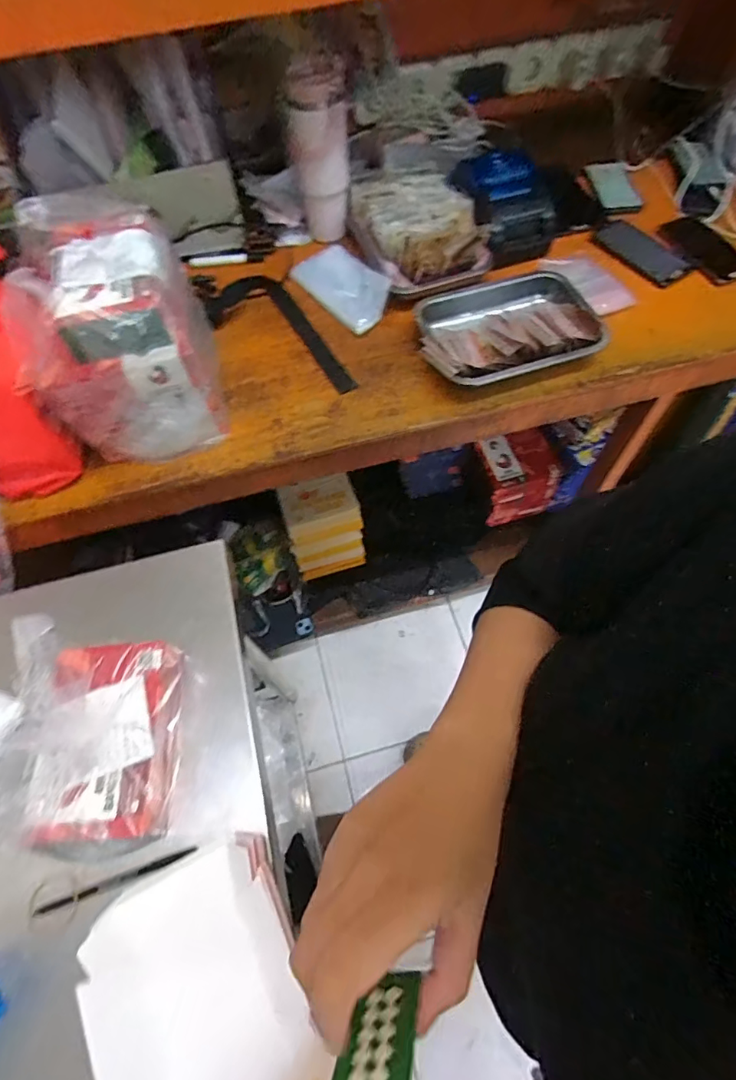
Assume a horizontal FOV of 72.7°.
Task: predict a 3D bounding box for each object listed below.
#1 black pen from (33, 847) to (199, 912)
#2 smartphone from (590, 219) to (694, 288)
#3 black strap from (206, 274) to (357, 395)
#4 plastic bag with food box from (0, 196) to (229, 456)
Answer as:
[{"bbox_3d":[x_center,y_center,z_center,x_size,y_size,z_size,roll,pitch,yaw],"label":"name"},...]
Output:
[{"bbox_3d":[-0.233,0.318,0.465,0.148,0.012,0.009,-19,63,-7],"label":"black pen"},{"bbox_3d":[0.477,-0.504,0.877,0.081,0.013,0.170,-29,65,-12],"label":"smartphone"},{"bbox_3d":[-0.123,-0.340,0.805,0.287,0.023,0.133,28,62,8],"label":"black strap"},{"bbox_3d":[-0.309,-0.256,0.643,0.184,0.256,0.206,-10,62,-2],"label":"plastic bag with food box"}]

